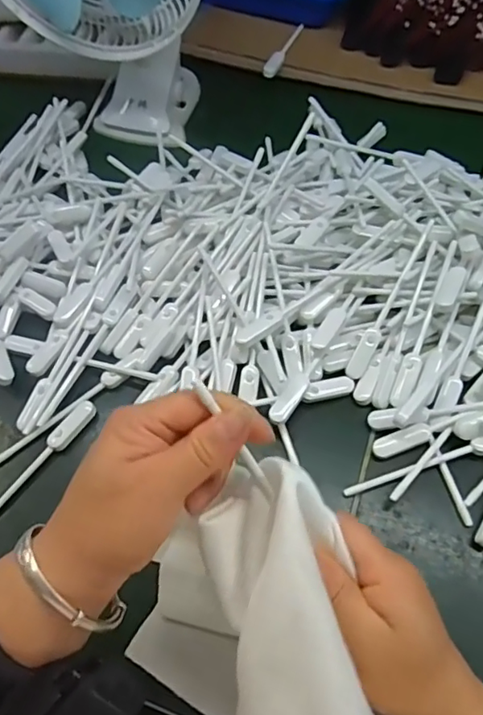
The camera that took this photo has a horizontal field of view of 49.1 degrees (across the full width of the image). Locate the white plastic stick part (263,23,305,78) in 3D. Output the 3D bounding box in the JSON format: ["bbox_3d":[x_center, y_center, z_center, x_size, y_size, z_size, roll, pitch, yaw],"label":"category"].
[{"bbox_3d":[0.055,-0.377,0.642,0.015,0.013,0.126,20,63,13],"label":"white plastic stick part"}]

